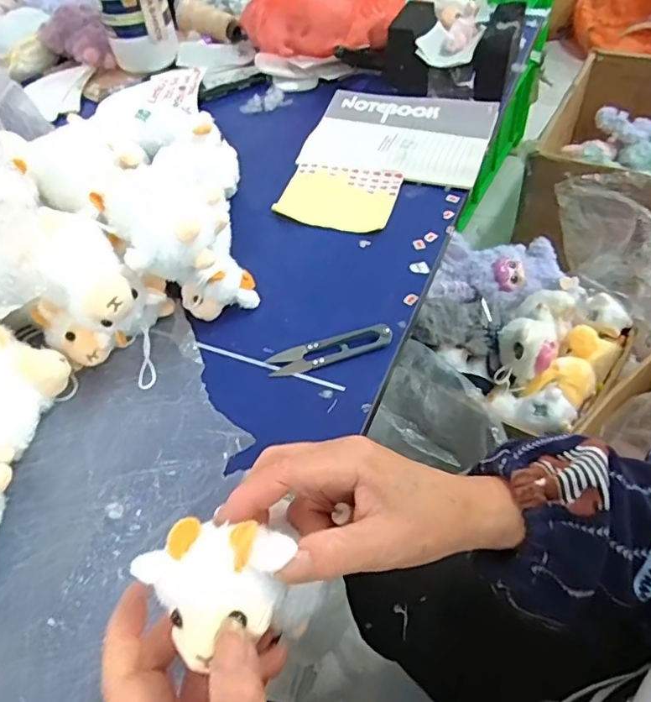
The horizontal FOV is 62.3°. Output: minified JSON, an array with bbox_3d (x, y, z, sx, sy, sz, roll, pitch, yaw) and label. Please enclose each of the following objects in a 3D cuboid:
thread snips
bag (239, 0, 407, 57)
[{"bbox_3d":[0.004,-0.003,0.443,0.103,0.010,0.024,-16,51,-7],"label":"thread snips"},{"bbox_3d":[-0.012,-0.481,0.749,0.166,0.110,0.189,-34,55,-20],"label":"bag"}]

